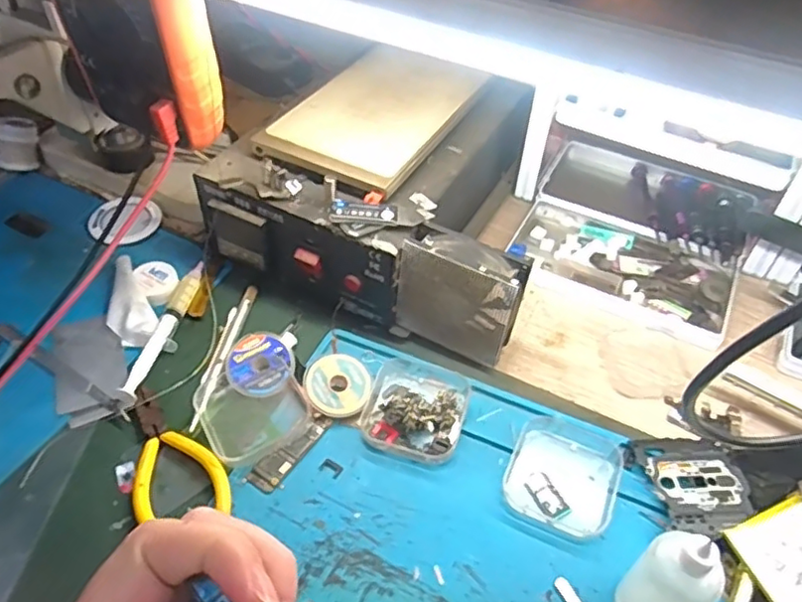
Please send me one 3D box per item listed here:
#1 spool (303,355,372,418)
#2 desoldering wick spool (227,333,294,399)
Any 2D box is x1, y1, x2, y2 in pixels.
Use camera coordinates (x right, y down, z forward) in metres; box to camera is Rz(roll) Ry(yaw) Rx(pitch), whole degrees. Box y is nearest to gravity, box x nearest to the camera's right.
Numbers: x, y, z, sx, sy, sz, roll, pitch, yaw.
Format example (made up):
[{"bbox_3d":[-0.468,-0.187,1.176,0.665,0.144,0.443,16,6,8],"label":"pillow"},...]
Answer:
[{"bbox_3d":[-0.041,0.056,0.412,0.042,0.013,0.044,1,49,-1],"label":"spool"},{"bbox_3d":[-0.096,0.044,0.426,0.042,0.014,0.046,1,49,-1],"label":"desoldering wick spool"}]

